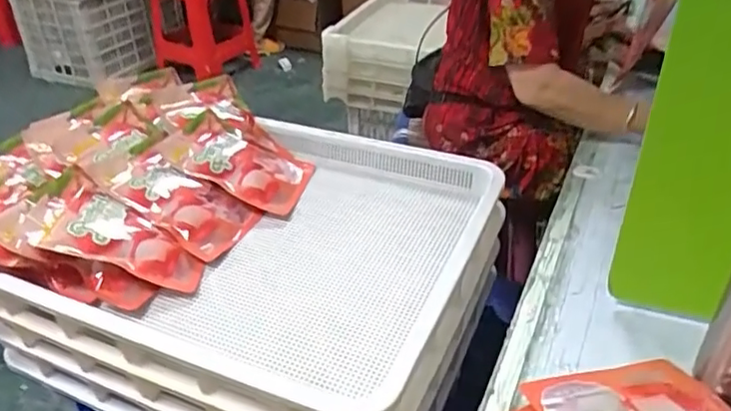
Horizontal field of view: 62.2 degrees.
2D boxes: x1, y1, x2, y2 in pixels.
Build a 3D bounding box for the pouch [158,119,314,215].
[{"bbox_3d":[-0.191,-0.065,0.940,0.204,0.024,0.128,25,40,-4],"label":"pouch"}]

